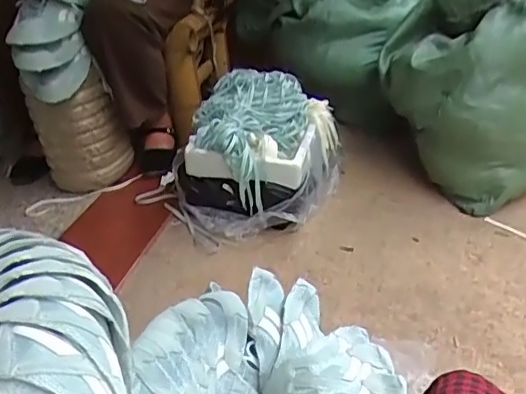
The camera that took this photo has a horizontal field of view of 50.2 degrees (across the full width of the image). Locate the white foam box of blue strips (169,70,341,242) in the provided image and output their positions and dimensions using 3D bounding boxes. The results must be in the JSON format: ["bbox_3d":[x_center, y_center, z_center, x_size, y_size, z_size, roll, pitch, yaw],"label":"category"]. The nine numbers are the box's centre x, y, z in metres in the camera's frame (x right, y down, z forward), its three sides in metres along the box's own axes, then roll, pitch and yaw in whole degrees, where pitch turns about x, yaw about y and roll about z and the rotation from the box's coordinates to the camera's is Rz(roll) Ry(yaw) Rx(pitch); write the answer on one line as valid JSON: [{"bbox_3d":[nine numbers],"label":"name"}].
[{"bbox_3d":[-0.008,-0.106,1.271,0.313,0.240,0.370,1,30,14],"label":"white foam box of blue strips"}]

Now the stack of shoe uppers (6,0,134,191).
[{"bbox_3d":[-0.429,-0.254,1.250,0.201,0.523,0.145,-18,30,-19],"label":"stack of shoe uppers"}]

